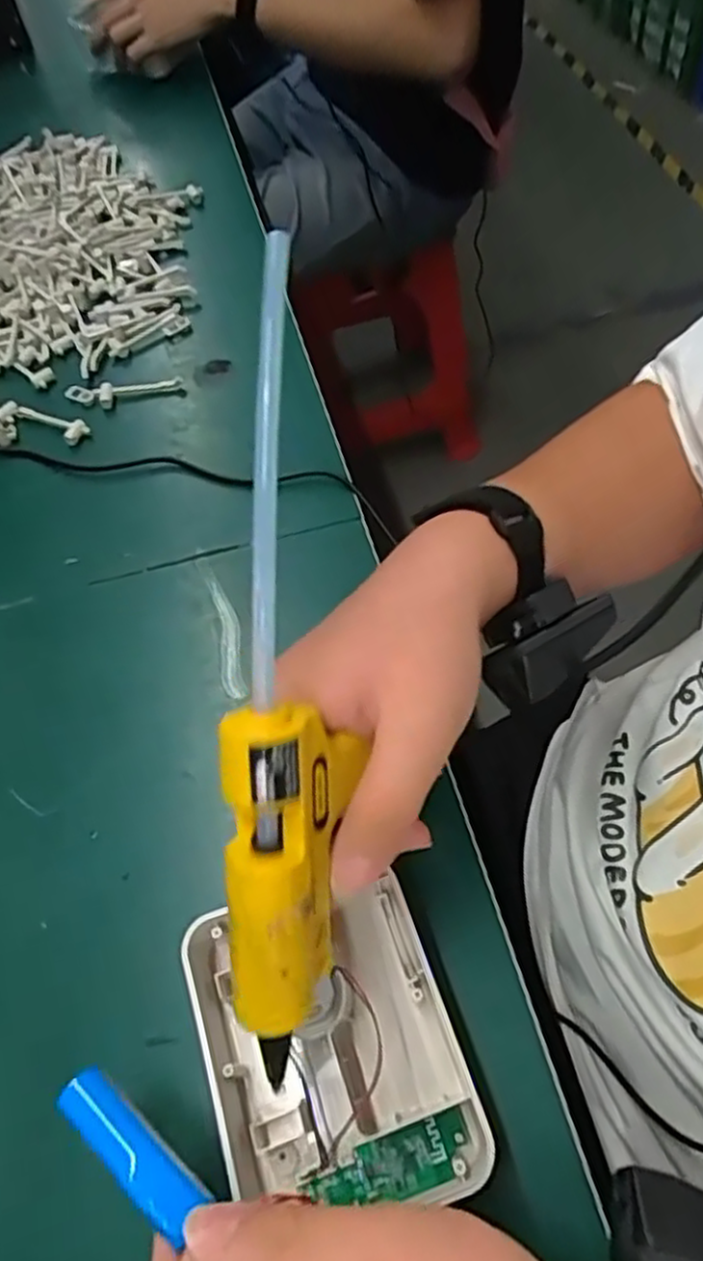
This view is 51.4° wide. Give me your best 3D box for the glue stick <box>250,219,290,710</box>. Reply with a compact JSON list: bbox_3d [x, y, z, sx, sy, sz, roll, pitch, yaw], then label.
[{"bbox_3d":[-0.028,-0.055,0.243,0.007,0.011,0.158,2,89,6],"label":"glue stick"}]

